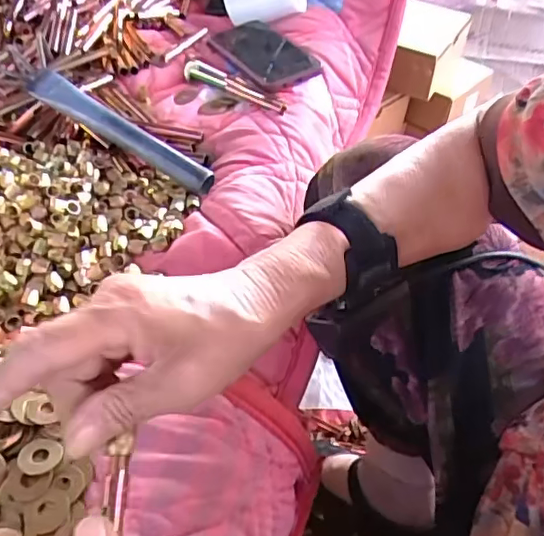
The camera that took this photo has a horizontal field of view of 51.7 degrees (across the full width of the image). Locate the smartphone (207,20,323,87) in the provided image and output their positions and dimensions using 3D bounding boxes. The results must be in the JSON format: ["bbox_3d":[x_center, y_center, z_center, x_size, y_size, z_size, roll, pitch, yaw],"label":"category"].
[{"bbox_3d":[-0.012,-0.260,0.669,0.081,0.009,0.175,-26,47,-17],"label":"smartphone"}]

